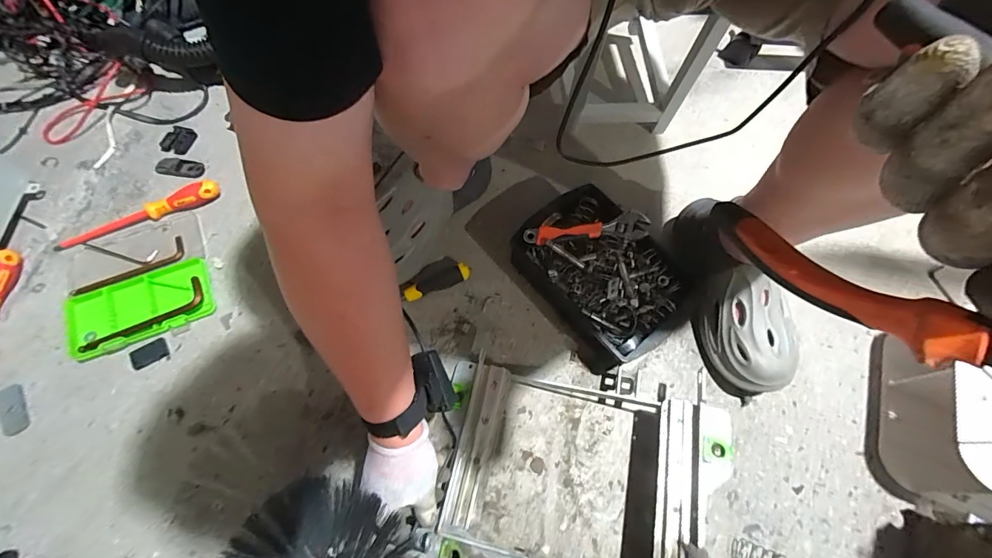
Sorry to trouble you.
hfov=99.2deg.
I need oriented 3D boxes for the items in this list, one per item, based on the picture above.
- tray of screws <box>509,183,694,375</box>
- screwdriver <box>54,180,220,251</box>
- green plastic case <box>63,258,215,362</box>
[{"bbox_3d":[0.161,-0.011,0.641,0.191,0.086,0.257,-31,71,-15],"label":"tray of screws"},{"bbox_3d":[-0.583,-0.106,0.688,0.247,0.033,0.027,-25,69,-13],"label":"screwdriver"},{"bbox_3d":[-0.528,0.040,0.627,0.186,0.026,0.105,-25,70,-13],"label":"green plastic case"}]

